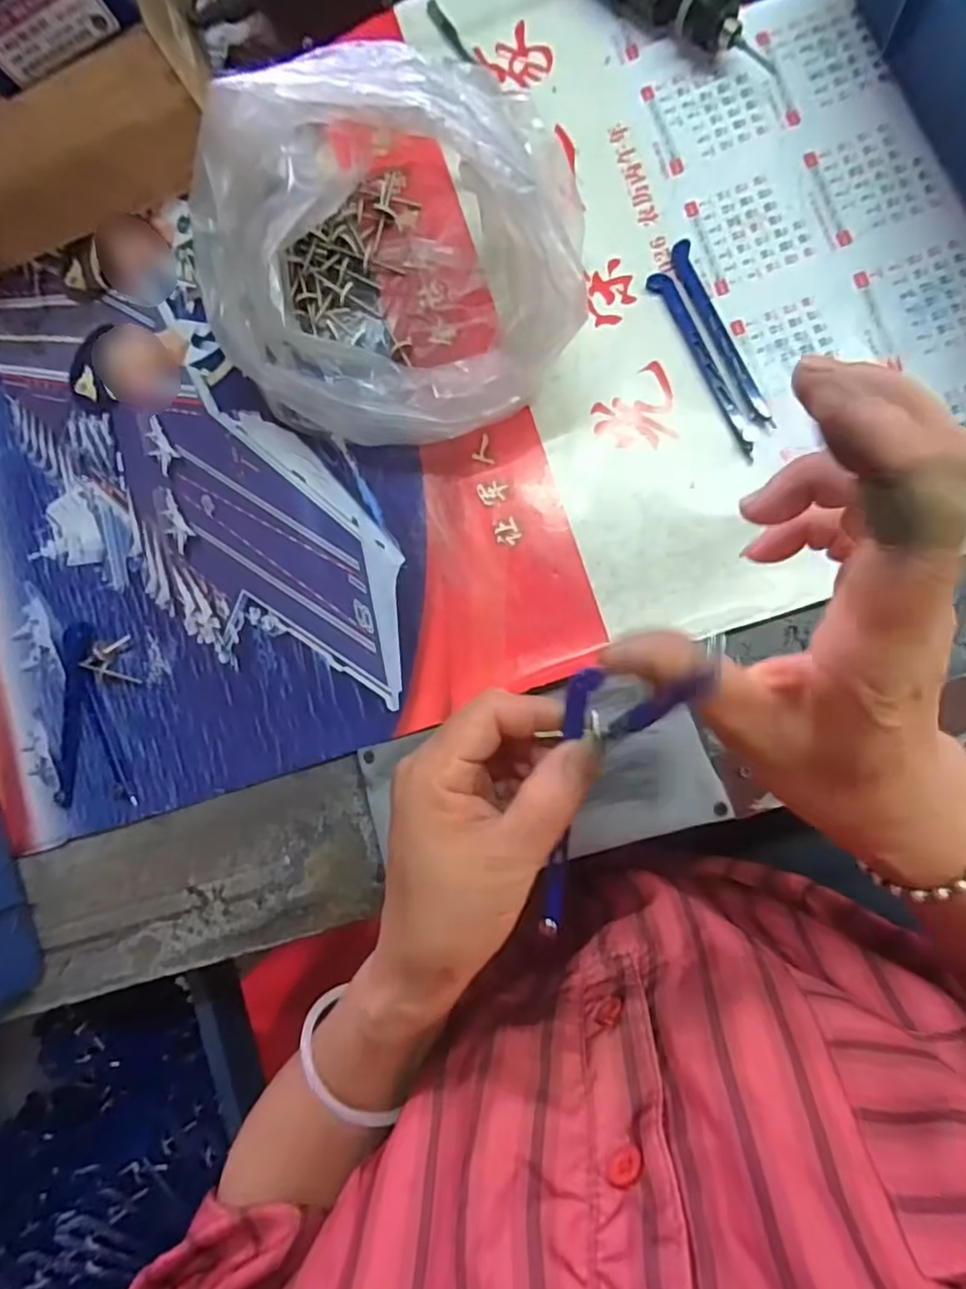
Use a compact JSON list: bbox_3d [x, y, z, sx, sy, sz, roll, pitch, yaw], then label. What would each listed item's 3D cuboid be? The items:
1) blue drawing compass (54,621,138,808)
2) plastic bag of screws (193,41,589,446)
[{"bbox_3d":[-0.256,0.046,0.410,0.057,0.007,0.119,-1,87,9],"label":"blue drawing compass"},{"bbox_3d":[-0.049,-0.210,0.339,0.216,0.118,0.184,27,91,10],"label":"plastic bag of screws"}]

